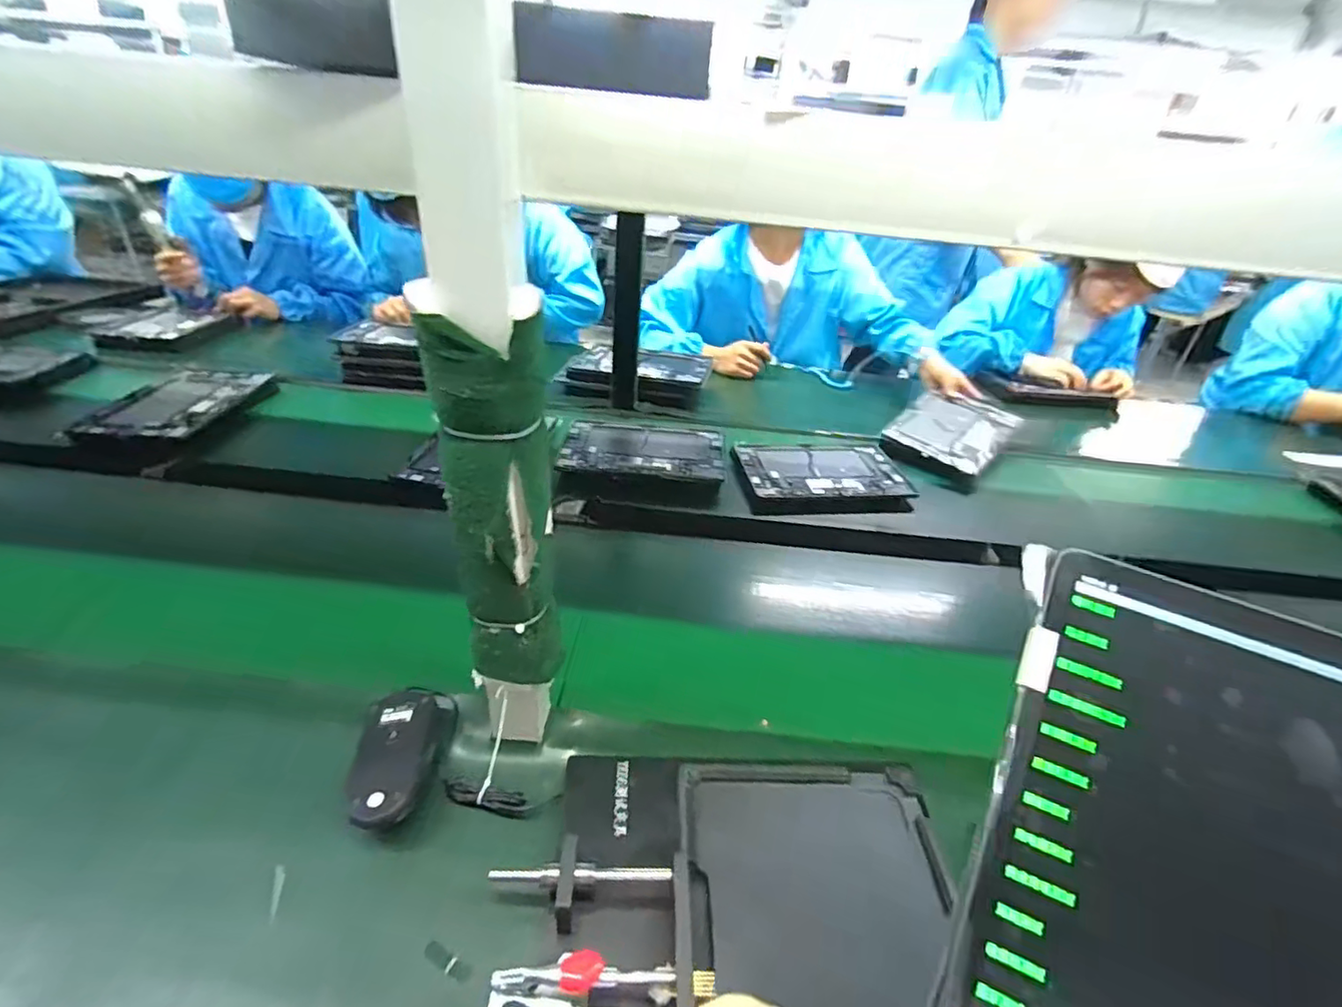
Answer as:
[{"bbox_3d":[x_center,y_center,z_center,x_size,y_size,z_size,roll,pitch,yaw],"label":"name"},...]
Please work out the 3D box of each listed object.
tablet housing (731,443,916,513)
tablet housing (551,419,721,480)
[{"bbox_3d":[0.231,-0.045,0.925,0.263,0.028,0.174,0,34,-8],"label":"tablet housing"},{"bbox_3d":[-0.041,-0.088,0.933,0.249,0.018,0.172,5,34,0],"label":"tablet housing"}]

